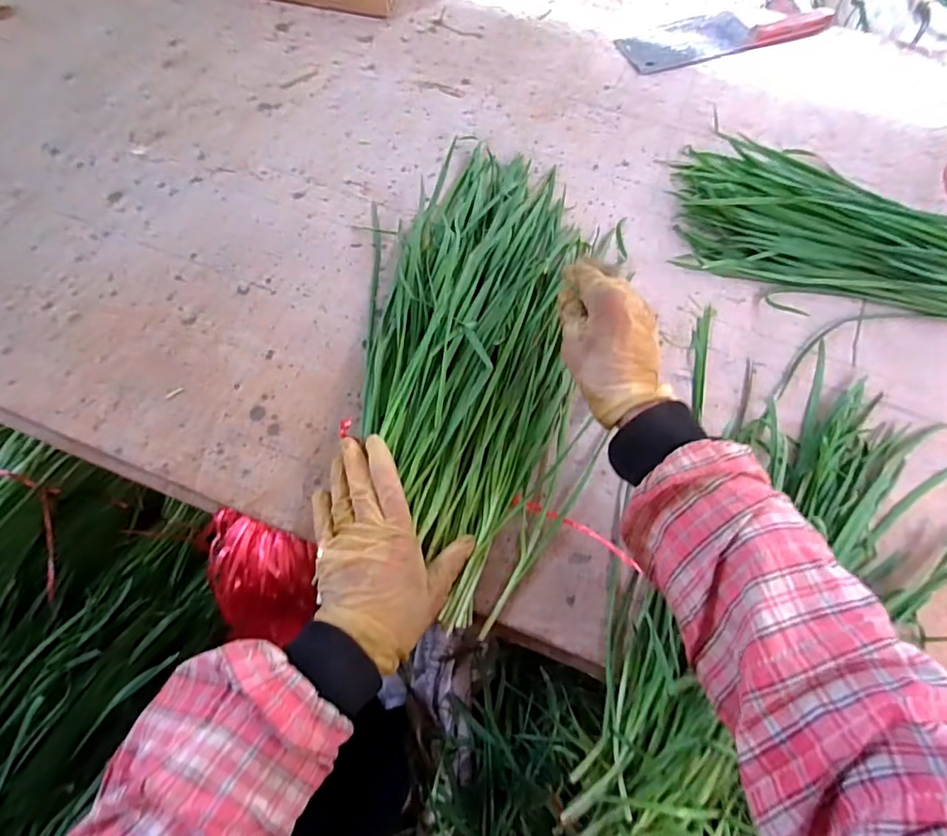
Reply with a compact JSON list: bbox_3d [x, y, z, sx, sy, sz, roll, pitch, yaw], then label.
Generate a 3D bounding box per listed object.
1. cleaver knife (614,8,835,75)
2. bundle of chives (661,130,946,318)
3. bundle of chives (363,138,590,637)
[{"bbox_3d":[0.341,-0.530,0.686,0.282,0.028,0.085,-16,68,-8],"label":"cleaver knife"},{"bbox_3d":[0.432,-0.219,0.542,0.413,0.054,0.220,13,67,4],"label":"bundle of chives"},{"bbox_3d":[-0.002,-0.080,0.473,0.196,0.053,0.486,2,66,-1],"label":"bundle of chives"}]

